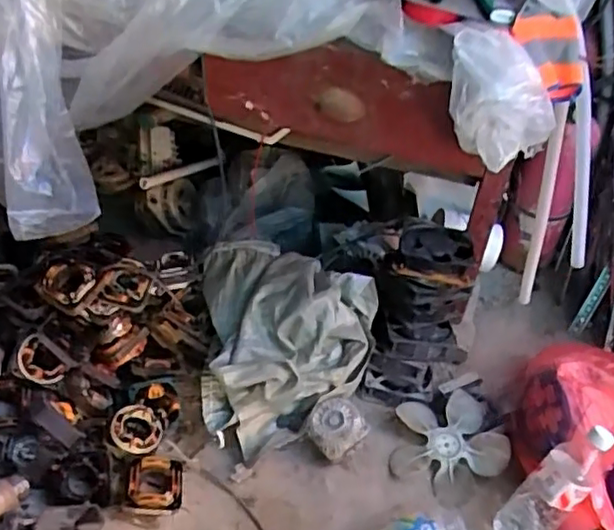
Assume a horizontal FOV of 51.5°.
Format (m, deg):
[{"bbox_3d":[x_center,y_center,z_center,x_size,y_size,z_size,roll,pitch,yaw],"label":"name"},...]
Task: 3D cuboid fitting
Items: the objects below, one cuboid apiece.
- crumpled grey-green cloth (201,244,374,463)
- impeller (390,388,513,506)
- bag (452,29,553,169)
[{"bbox_3d":[-0.024,0.128,1.068,0.293,0.229,0.282,1,40,-8],"label":"crumpled grey-green cloth"},{"bbox_3d":[0.230,0.306,1.060,0.182,0.032,0.177,-4,53,6],"label":"impeller"},{"bbox_3d":[0.180,-0.154,0.598,0.107,0.110,0.070,19,40,14],"label":"bag"}]

